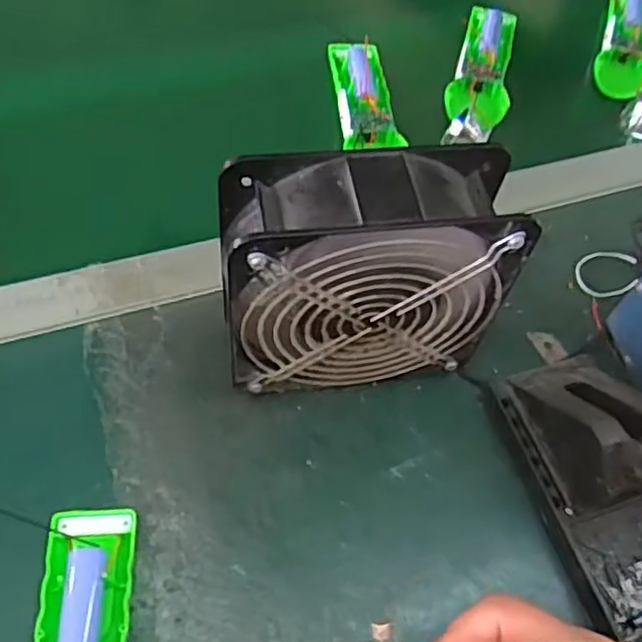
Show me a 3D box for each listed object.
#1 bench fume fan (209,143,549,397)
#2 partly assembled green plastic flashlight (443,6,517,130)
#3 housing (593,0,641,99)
[{"bbox_3d":[0.022,-0.020,0.372,0.146,0.151,0.058,-7,58,-9],"label":"bench fume fan"},{"bbox_3d":[0.142,-0.230,0.590,0.051,0.021,0.166,13,56,3],"label":"partly assembled green plastic flashlight"},{"bbox_3d":[0.290,-0.265,0.631,0.048,0.023,0.165,19,58,8],"label":"housing"}]

